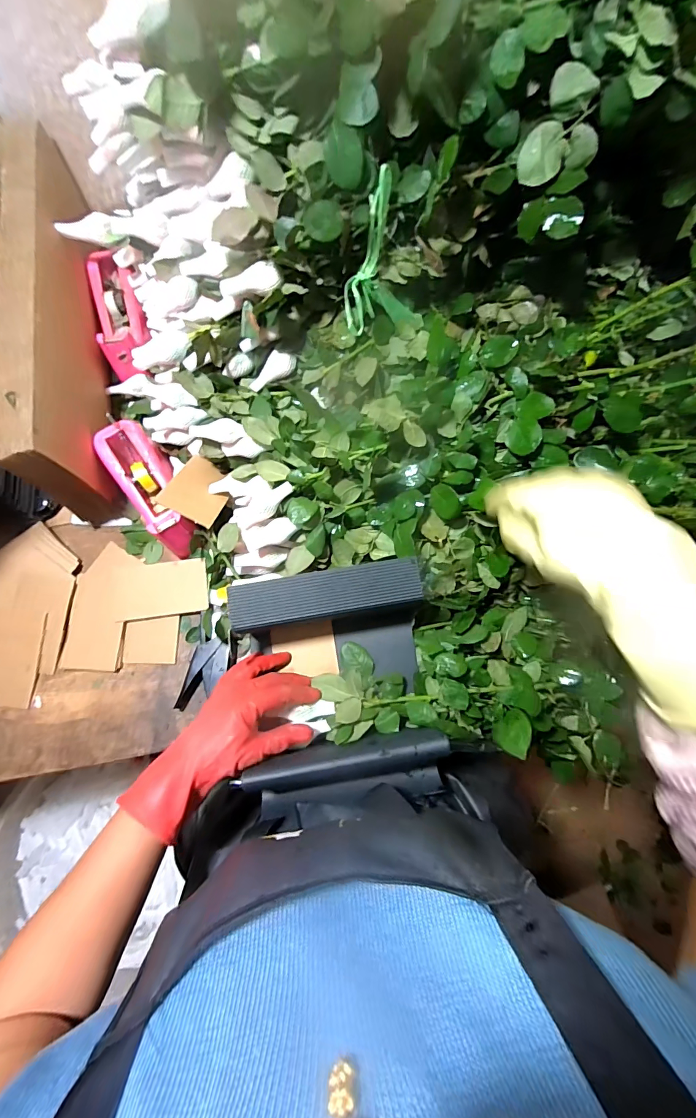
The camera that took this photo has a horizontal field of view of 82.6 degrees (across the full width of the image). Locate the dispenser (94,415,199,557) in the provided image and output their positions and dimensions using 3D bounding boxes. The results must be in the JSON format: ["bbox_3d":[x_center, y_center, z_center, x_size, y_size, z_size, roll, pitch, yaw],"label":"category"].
[{"bbox_3d":[-0.285,-0.097,0.582,0.080,0.083,0.198,-33,78,-8],"label":"dispenser"}]

